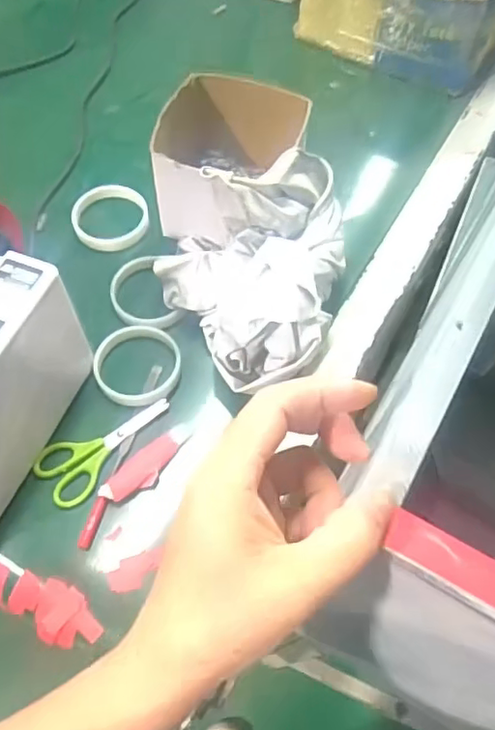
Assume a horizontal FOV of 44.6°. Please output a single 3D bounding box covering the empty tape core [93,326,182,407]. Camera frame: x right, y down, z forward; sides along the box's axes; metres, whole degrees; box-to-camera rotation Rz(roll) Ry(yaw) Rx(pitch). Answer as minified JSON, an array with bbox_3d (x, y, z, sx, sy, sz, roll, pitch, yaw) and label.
[{"bbox_3d":[-0.107,-0.001,0.590,0.082,0.017,0.075,1,62,-1],"label":"empty tape core"}]

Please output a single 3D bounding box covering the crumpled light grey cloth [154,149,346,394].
[{"bbox_3d":[0.002,-0.099,0.592,0.176,0.124,0.228,11,62,4],"label":"crumpled light grey cloth"}]

